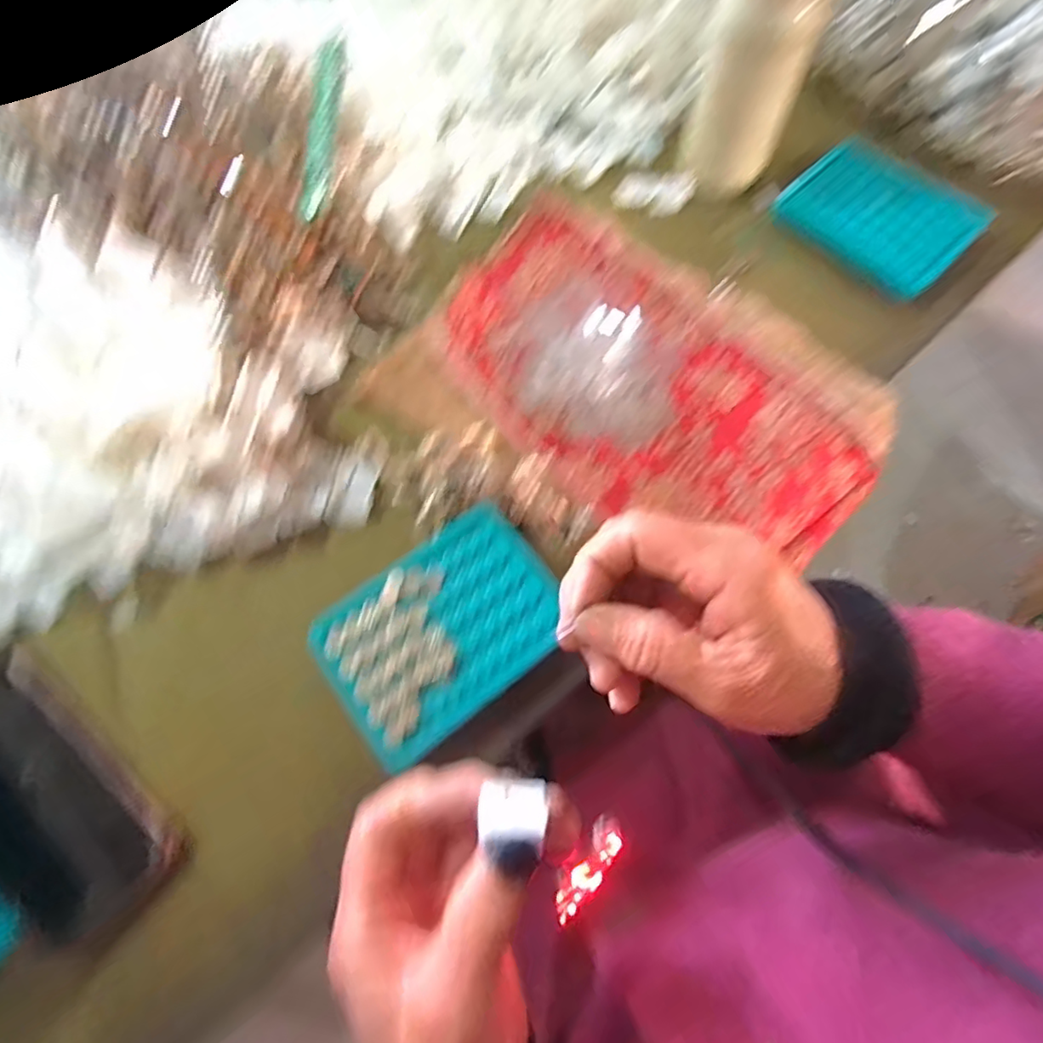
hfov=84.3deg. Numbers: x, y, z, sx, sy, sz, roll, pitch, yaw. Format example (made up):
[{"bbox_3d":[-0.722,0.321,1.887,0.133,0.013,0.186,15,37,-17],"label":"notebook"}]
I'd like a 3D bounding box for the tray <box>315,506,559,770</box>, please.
[{"bbox_3d":[-0.044,0.062,0.341,0.136,0.019,0.099,-37,73,-12],"label":"tray"}]

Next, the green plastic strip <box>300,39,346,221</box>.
[{"bbox_3d":[-0.137,-0.271,0.399,0.017,0.004,0.119,6,97,-26],"label":"green plastic strip"}]

